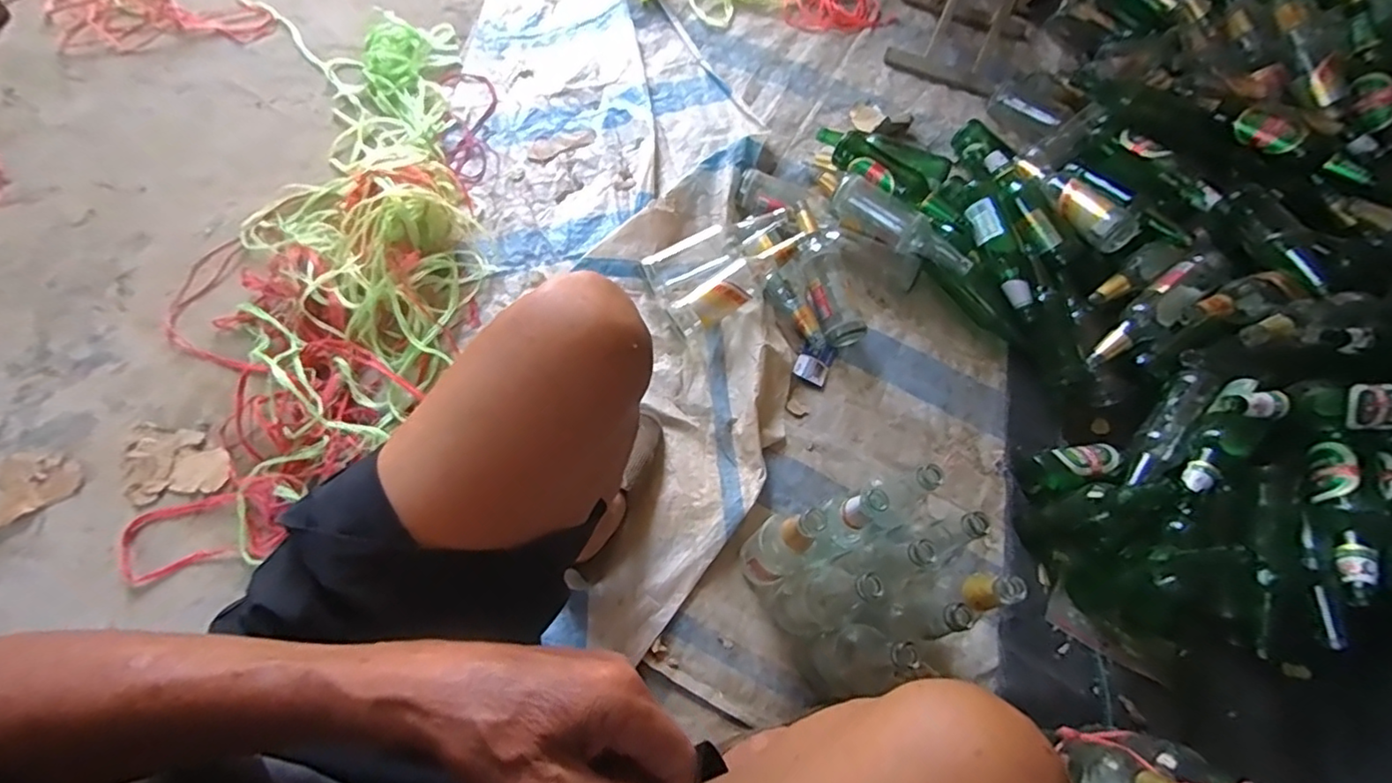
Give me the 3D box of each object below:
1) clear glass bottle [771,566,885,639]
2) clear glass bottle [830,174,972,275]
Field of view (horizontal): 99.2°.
[{"bbox_3d":[0.148,0.250,0.704,0.063,0.251,0.067,2,66,-5],"label":"clear glass bottle"},{"bbox_3d":[0.364,-0.292,1.038,0.264,0.061,0.071,31,67,8],"label":"clear glass bottle"}]

